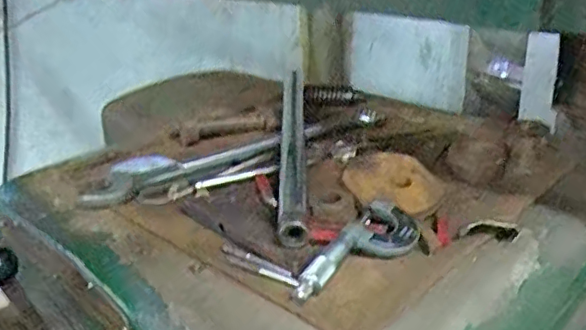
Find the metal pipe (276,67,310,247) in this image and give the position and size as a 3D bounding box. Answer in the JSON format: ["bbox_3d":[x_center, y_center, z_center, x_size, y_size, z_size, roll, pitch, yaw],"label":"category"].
[{"bbox_3d":[0.001,-0.033,0.647,0.025,0.029,0.423,-2,24,1],"label":"metal pipe"}]

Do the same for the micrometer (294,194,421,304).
[{"bbox_3d":[0.053,0.066,0.445,0.047,0.019,0.135,15,29,34],"label":"micrometer"}]

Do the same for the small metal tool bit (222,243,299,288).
[{"bbox_3d":[-0.027,0.079,0.458,0.081,0.005,0.016,15,29,34],"label":"small metal tool bit"}]

